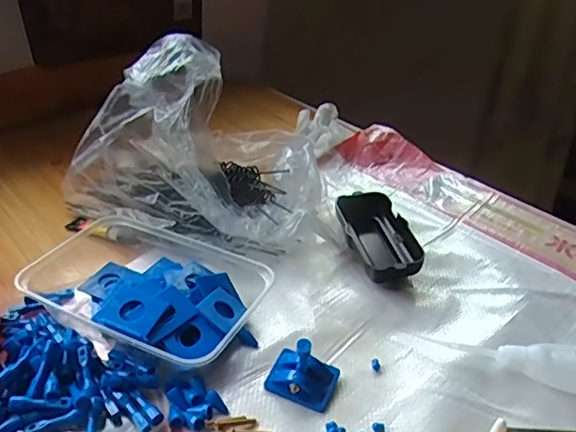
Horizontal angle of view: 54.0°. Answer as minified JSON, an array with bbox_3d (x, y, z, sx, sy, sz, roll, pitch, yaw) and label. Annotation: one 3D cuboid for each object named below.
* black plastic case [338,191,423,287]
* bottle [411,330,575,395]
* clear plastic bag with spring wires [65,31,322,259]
[{"bbox_3d":[0.078,0.018,0.500,0.050,0.027,0.110,-7,34,-10],"label":"black plastic case"},{"bbox_3d":[0.151,0.096,0.390,0.121,0.018,0.029,9,35,14],"label":"bottle"},{"bbox_3d":[-0.066,-0.068,0.517,0.217,0.151,0.161,17,38,25],"label":"clear plastic bag with spring wires"}]

